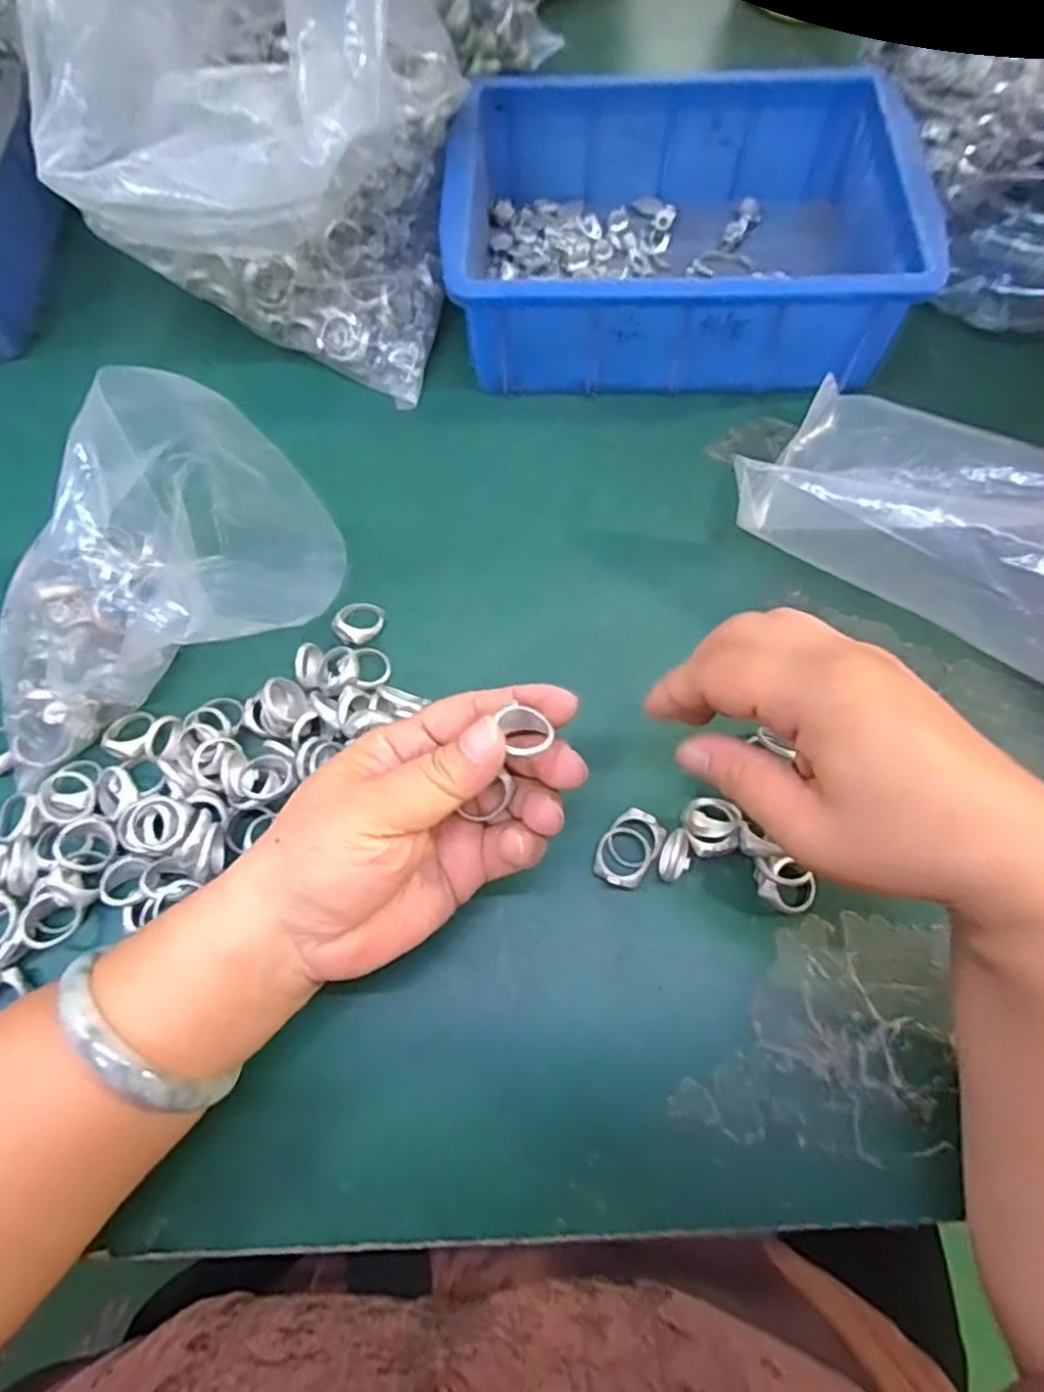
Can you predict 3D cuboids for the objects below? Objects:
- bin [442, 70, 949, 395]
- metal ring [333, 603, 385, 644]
[{"bbox_3d":[0.086,-0.261,0.399,0.235,0.074,0.169,2,68,3],"label":"bin"},{"bbox_3d":[-0.080,-0.035,0.344,0.022,0.009,0.022,-1,68,1],"label":"metal ring"}]

